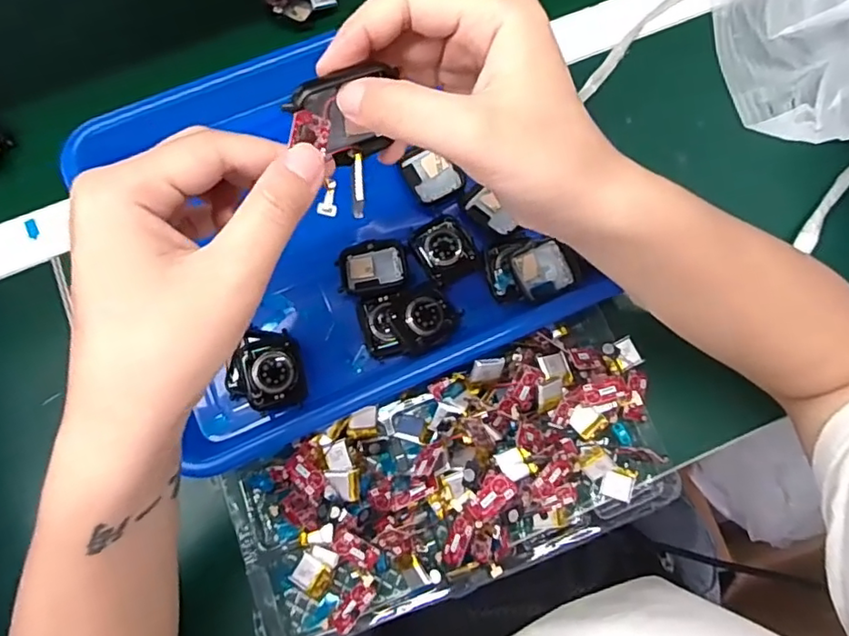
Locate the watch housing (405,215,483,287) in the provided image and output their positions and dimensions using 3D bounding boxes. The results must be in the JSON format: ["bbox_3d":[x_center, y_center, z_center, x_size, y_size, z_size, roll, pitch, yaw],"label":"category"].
[{"bbox_3d":[0.014,-0.044,0.377,0.033,0.008,0.044,-30,77,-7],"label":"watch housing"}]

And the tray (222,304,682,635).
[{"bbox_3d":[0.019,0.099,0.350,0.268,0.039,0.123,-24,76,-6],"label":"tray"}]

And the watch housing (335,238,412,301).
[{"bbox_3d":[-0.033,-0.032,0.374,0.046,0.009,0.037,-14,75,-3],"label":"watch housing"}]

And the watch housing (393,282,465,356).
[{"bbox_3d":[0.000,-0.001,0.361,0.042,0.009,0.037,-32,77,-8],"label":"watch housing"}]

